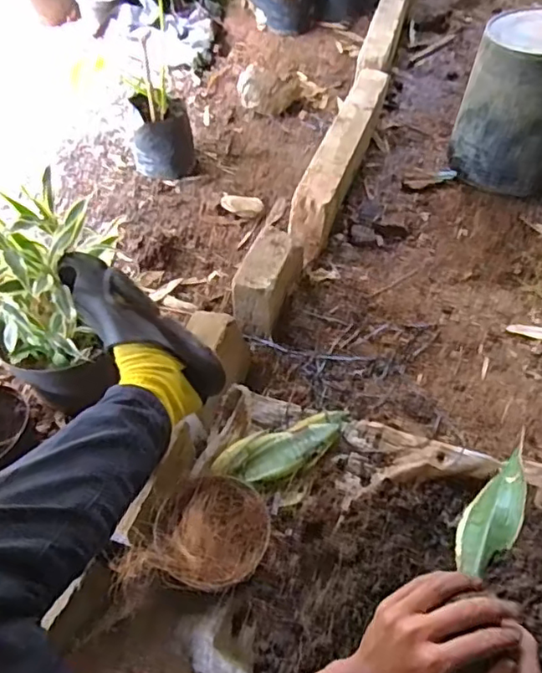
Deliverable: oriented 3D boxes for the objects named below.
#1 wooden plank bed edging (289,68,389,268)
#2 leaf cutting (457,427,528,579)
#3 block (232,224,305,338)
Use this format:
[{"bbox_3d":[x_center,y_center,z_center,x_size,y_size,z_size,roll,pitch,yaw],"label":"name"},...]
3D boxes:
[{"bbox_3d":[0.159,-0.404,1.328,0.082,0.133,0.639,15,54,15],"label":"wooden plank bed edging"},{"bbox_3d":[0.227,0.179,0.589,0.049,0.040,0.164,27,48,22],"label":"leaf cutting"},{"bbox_3d":[-0.004,-0.104,1.088,0.084,0.119,0.177,18,55,17],"label":"block"}]

